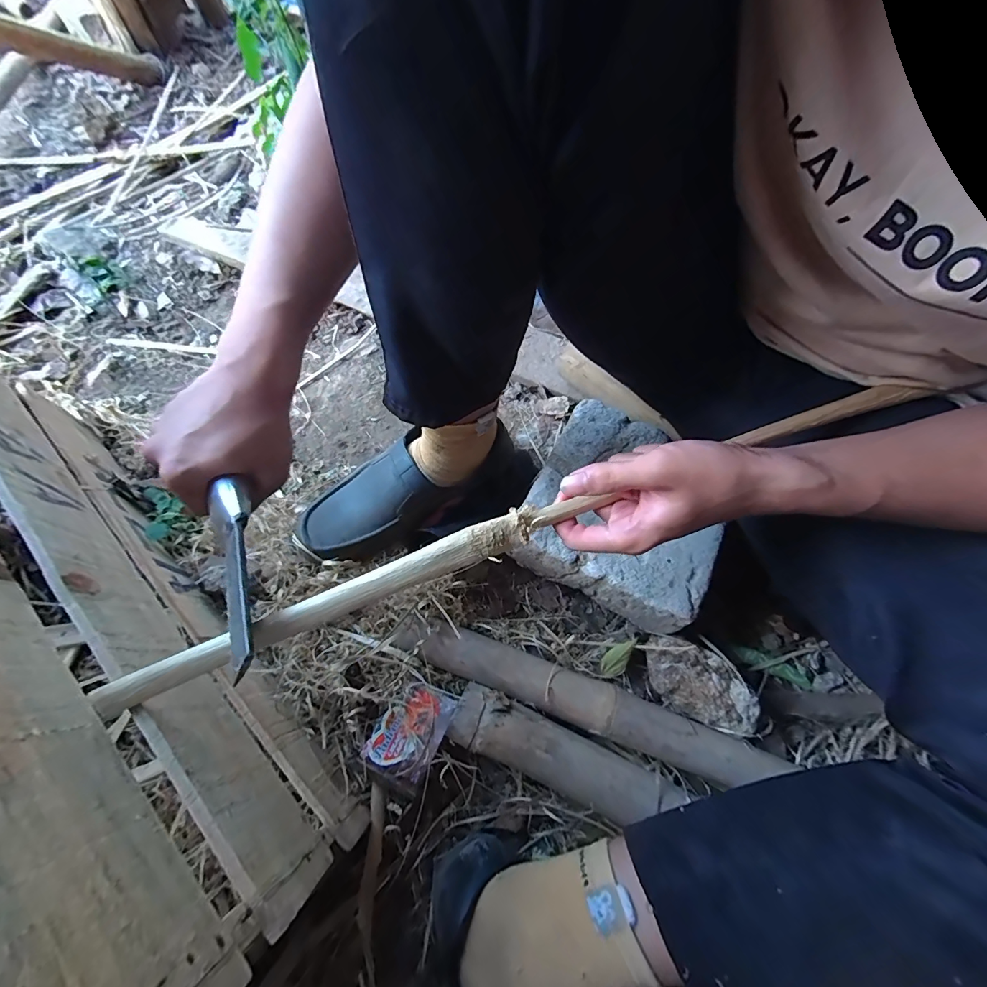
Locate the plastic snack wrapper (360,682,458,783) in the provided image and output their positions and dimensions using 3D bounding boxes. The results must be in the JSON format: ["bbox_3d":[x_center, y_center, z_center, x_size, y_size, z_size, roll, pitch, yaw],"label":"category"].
[{"bbox_3d":[-0.081,0.230,0.409,0.060,0.014,0.081,29,71,9],"label":"plastic snack wrapper"}]

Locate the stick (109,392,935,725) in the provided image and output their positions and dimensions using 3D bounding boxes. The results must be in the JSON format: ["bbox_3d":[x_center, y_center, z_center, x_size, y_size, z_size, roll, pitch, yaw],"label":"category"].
[{"bbox_3d":[0.036,0.018,0.280,0.553,0.018,0.024,-21,69,-8],"label":"stick"}]

